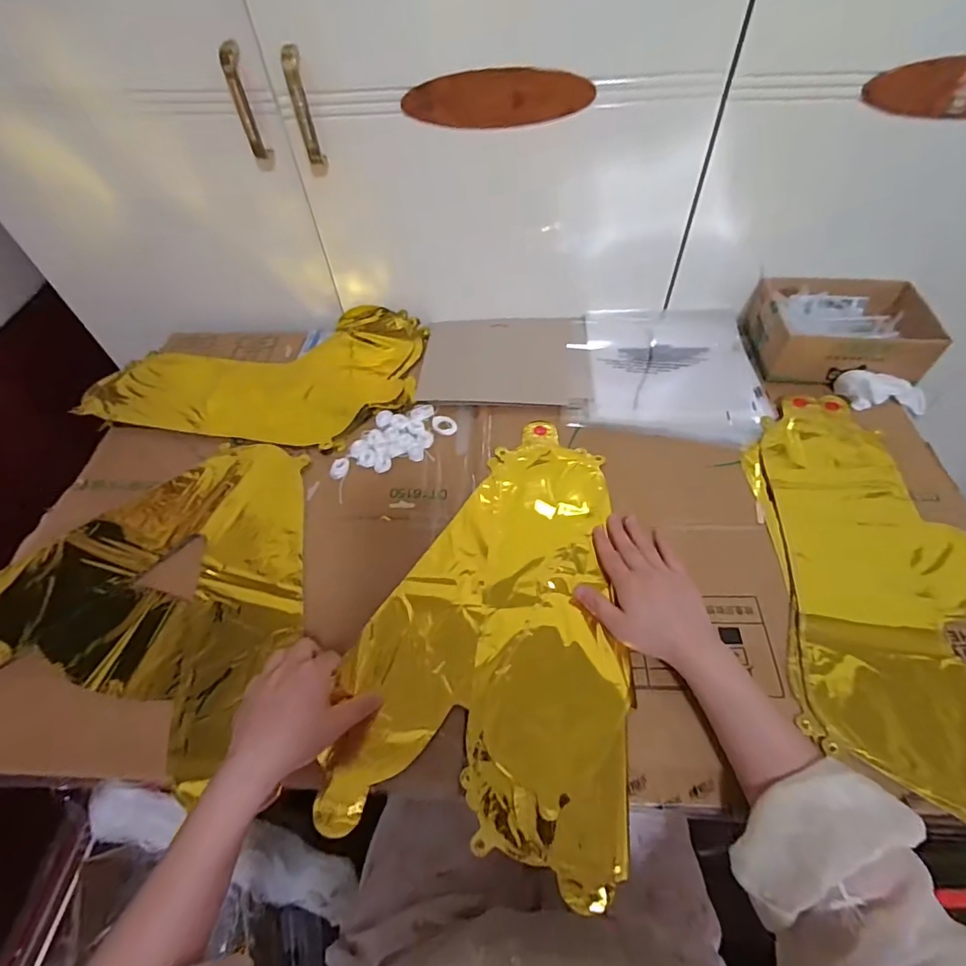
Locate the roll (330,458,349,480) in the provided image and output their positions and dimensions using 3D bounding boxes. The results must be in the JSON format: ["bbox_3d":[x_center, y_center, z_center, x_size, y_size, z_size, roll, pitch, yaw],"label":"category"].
[{"bbox_3d":[-0.161,-0.016,0.569,0.020,0.004,0.027,-2,53,1],"label":"roll"}]

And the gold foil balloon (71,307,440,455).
[{"bbox_3d":[-0.290,-0.153,0.673,0.406,0.024,0.239,7,53,8],"label":"gold foil balloon"}]

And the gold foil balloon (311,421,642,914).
[{"bbox_3d":[0.022,0.115,0.489,0.237,0.021,0.402,8,54,8],"label":"gold foil balloon"}]

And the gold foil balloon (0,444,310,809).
[{"bbox_3d":[-0.333,0.090,0.516,0.336,0.014,0.328,11,54,11],"label":"gold foil balloon"}]

